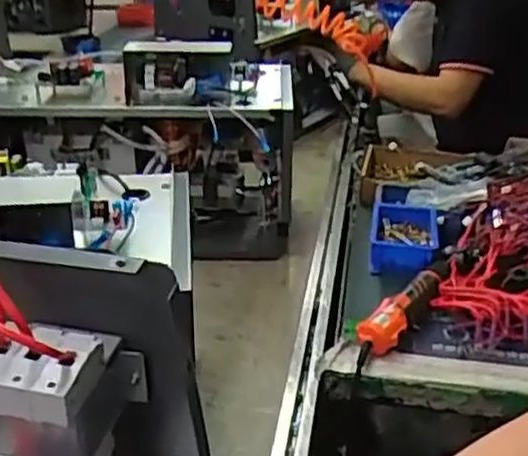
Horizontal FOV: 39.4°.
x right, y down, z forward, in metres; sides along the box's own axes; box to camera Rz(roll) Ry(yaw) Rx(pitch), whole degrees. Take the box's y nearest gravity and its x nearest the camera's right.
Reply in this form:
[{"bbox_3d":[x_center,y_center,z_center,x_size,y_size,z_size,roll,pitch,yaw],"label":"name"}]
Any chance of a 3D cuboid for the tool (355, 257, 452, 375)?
[{"bbox_3d":[0.185,0.107,0.976,0.054,0.049,0.268,16,30,27],"label":"tool"}]

